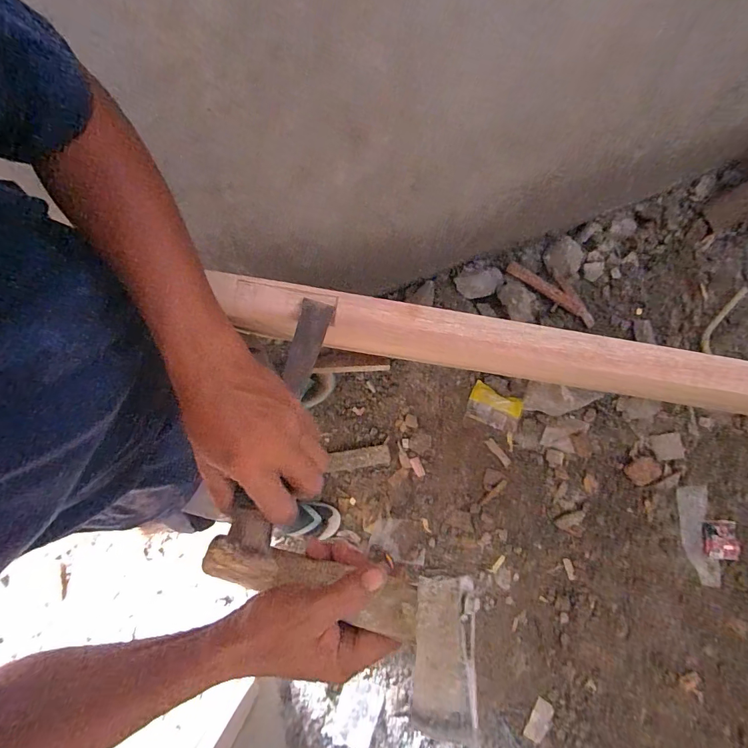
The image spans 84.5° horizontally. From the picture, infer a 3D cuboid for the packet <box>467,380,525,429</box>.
[{"bbox_3d":[0.365,0.104,1.259,0.155,0.017,0.112,25,83,6],"label":"packet"}]

